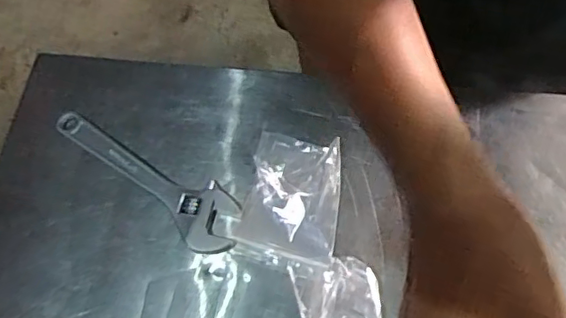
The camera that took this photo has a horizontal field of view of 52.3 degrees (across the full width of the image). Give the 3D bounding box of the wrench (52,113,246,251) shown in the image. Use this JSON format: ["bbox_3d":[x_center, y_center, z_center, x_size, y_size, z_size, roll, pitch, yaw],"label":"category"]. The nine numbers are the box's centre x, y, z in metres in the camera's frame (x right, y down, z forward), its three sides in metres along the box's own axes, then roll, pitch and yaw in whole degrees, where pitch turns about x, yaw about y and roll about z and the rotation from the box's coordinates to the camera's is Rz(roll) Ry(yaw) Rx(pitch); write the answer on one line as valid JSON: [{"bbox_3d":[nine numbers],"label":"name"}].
[{"bbox_3d":[-0.116,0.013,0.480,0.190,0.007,0.051,31,71,16],"label":"wrench"}]

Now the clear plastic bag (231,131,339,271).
[{"bbox_3d":[0.009,0.029,0.464,0.075,0.015,0.100,13,68,9],"label":"clear plastic bag"}]

